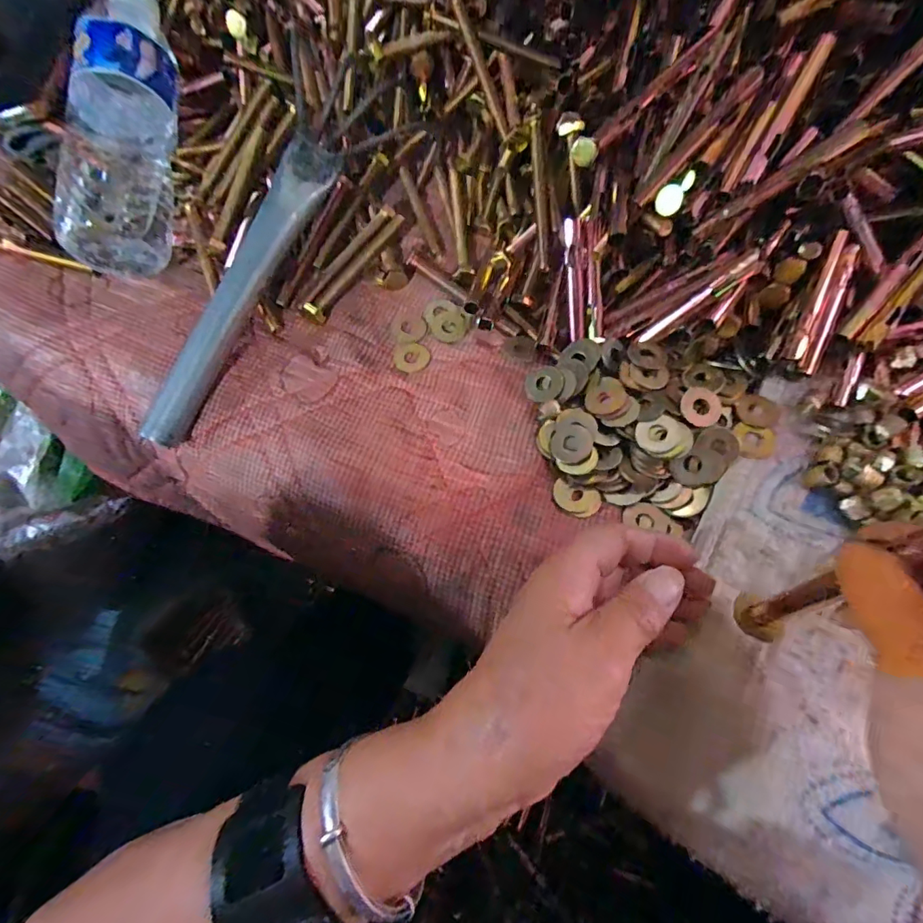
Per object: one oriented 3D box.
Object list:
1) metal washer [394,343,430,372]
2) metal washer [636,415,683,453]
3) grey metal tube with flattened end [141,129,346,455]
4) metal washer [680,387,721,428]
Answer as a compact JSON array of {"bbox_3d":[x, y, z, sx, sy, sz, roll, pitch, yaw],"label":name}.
[{"bbox_3d":[-0.034,-0.072,0.319,0.023,0.004,0.024,-1,68,2],"label":"metal washer"},{"bbox_3d":[0.118,-0.016,0.277,0.024,0.004,0.022,-3,79,15],"label":"metal washer"},{"bbox_3d":[-0.144,-0.111,0.304,0.021,0.026,0.218,26,86,13],"label":"grey metal tube with flattened end"},{"bbox_3d":[0.144,-0.032,0.283,0.022,0.005,0.026,23,71,12],"label":"metal washer"}]

